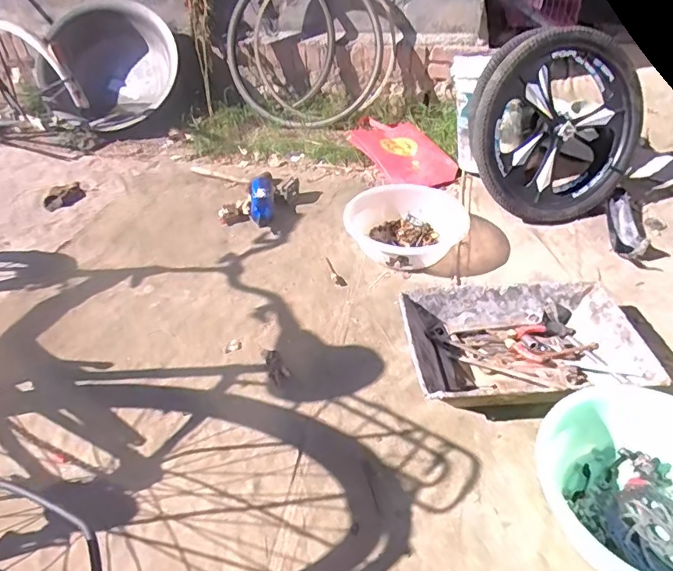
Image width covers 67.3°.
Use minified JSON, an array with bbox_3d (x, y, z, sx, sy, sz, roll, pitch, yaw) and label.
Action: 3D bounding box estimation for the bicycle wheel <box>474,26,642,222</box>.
[{"bbox_3d":[0.619,-0.455,1.459,0.482,0.527,0.137,-12,27,-6],"label":"bicycle wheel"}]

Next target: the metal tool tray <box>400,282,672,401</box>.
[{"bbox_3d":[0.394,0.134,1.097,0.472,0.110,0.309,-6,43,-1],"label":"metal tool tray"}]

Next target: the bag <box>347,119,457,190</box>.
[{"bbox_3d":[0.227,-0.490,1.827,0.250,0.043,0.484,-25,47,-20],"label":"bag"}]

